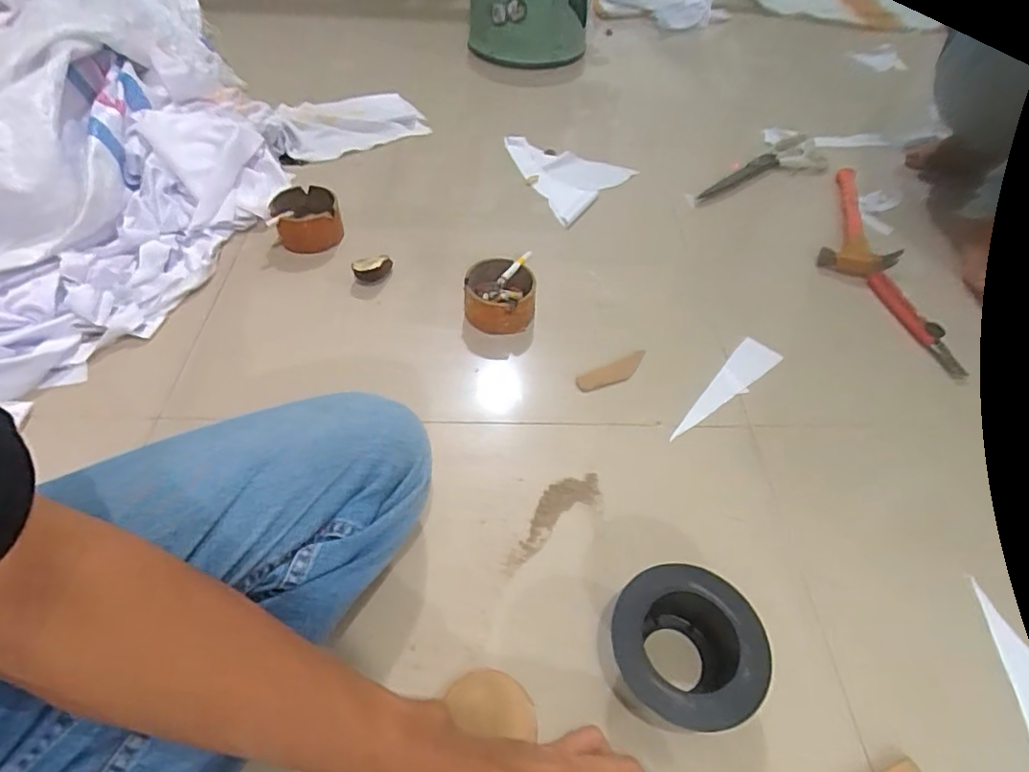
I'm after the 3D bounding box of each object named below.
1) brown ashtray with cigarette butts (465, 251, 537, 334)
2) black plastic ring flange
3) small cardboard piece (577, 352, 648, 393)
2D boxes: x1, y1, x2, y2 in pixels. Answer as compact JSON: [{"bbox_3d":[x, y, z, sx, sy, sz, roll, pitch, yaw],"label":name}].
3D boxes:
[{"bbox_3d":[-0.016,-0.108,0.668,0.083,0.049,0.091,3,48,-1],"label":"brown ashtray with cigarette butts"},{"bbox_3d":[0.125,0.194,0.413,0.102,0.055,0.105,2,48,-2],"label":"black plastic ring flange"},{"bbox_3d":[0.110,-0.013,0.617,0.091,0.005,0.025,-22,53,-21],"label":"small cardboard piece"}]

